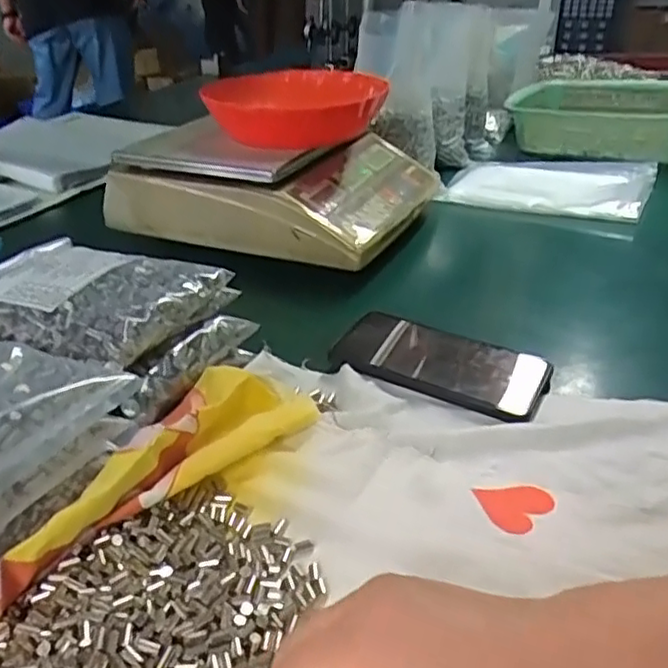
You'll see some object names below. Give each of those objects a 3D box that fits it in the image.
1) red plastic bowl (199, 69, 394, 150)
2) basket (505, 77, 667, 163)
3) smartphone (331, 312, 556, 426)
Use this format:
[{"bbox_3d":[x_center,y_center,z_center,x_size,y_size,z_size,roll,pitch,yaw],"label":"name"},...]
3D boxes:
[{"bbox_3d":[-0.043,-0.259,0.762,0.193,0.053,0.165,6,32,11],"label":"red plastic bowl"},{"bbox_3d":[0.430,-0.342,1.047,0.293,0.093,0.255,17,36,28],"label":"basket"},{"bbox_3d":[0.081,0.020,0.521,0.163,0.017,0.076,15,35,25],"label":"smartphone"}]

